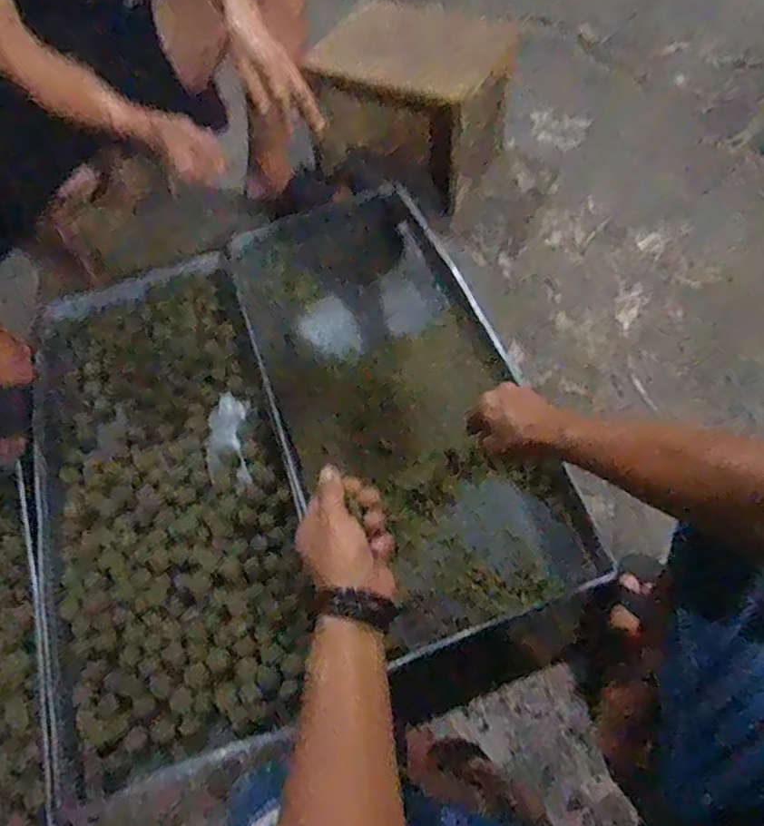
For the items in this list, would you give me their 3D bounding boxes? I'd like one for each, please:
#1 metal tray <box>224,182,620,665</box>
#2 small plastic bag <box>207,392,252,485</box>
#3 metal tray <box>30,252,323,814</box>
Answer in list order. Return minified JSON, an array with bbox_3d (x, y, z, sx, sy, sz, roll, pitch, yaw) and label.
[{"bbox_3d":[0.023,-0.042,0.920,0.378,0.076,0.843,-22,63,-9],"label":"metal tray"},{"bbox_3d":[-0.251,0.040,0.921,0.072,0.021,0.173,-7,62,-2],"label":"small plastic bag"},{"bbox_3d":[-0.339,0.093,0.875,0.378,0.037,0.795,-19,63,-8],"label":"metal tray"}]

